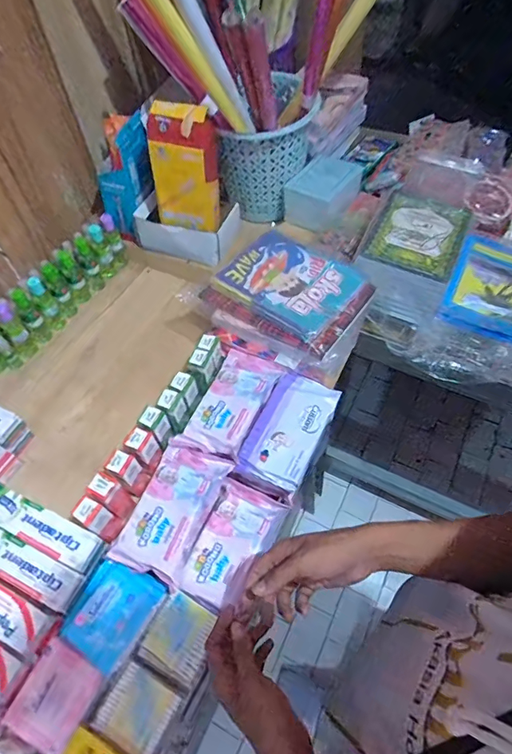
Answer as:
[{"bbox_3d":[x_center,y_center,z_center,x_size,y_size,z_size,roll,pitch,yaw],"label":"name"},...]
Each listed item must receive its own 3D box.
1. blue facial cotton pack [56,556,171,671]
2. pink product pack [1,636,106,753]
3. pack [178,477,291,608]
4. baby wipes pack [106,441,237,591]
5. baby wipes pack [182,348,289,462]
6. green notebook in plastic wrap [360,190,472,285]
[{"bbox_3d":[-0.171,0.283,0.549,0.088,0.035,0.104,21,61,16],"label":"blue facial cotton pack"},{"bbox_3d":[-0.223,0.353,0.506,0.078,0.011,0.088,22,61,16],"label":"pink product pack"},{"bbox_3d":[-0.031,0.226,0.627,0.095,0.039,0.161,22,61,16],"label":"pack"},{"bbox_3d":[-0.111,0.177,0.621,0.101,0.036,0.176,19,60,14],"label":"baby wipes pack"},{"bbox_3d":[-0.034,0.036,0.704,0.096,0.037,0.181,20,61,15],"label":"baby wipes pack"},{"bbox_3d":[0.284,-0.248,0.803,0.150,0.042,0.197,23,61,16],"label":"green notebook in plastic wrap"}]

